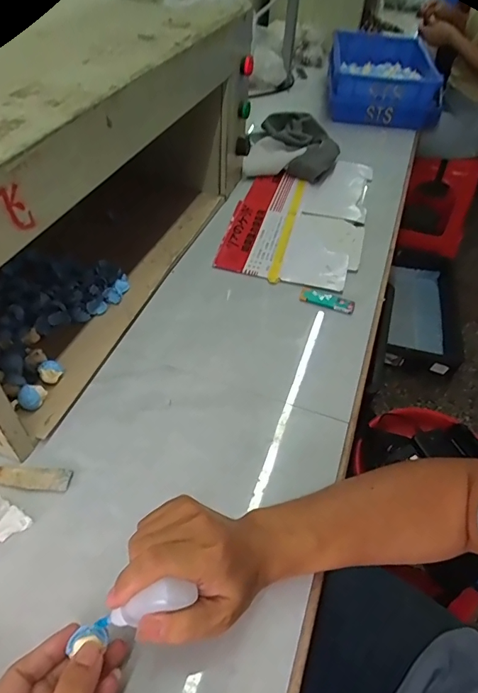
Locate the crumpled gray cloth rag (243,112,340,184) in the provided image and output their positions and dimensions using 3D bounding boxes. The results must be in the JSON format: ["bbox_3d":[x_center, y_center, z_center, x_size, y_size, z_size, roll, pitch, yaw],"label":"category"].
[{"bbox_3d":[0.112,-0.425,0.934,0.192,0.063,0.190,12,50,6],"label":"crumpled gray cloth rag"}]

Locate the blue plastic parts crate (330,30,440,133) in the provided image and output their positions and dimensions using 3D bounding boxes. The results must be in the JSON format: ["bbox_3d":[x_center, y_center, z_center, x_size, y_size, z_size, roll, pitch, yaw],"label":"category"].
[{"bbox_3d":[0.361,-0.687,1.167,0.248,0.114,0.351,8,49,3],"label":"blue plastic parts crate"}]

